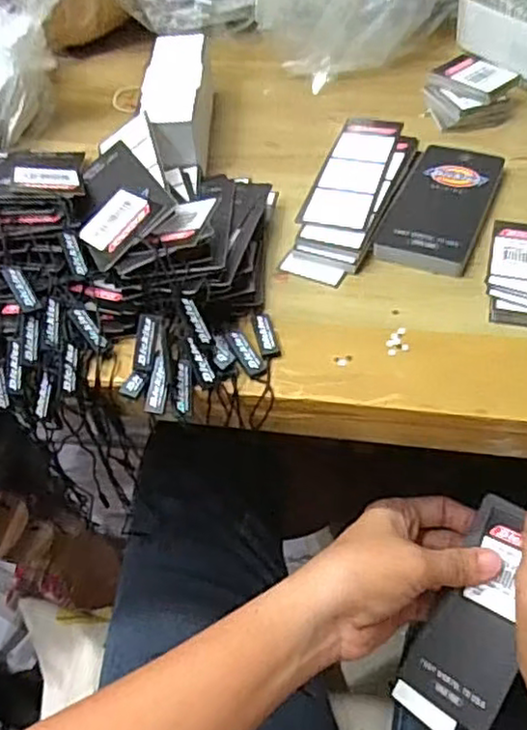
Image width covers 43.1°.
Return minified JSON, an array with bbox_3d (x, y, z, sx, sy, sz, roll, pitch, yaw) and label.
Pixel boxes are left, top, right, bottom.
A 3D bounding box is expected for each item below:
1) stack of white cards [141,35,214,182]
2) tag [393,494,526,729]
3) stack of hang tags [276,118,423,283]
[{"bbox_3d":[-0.057,-0.175,0.455,0.038,0.048,0.136,-4,50,2],"label":"stack of white cards"},{"bbox_3d":[0.111,0.131,0.339,0.049,0.005,0.118,28,93,35],"label":"tag"},{"bbox_3d":[0.056,-0.104,0.401,0.049,0.014,0.142,14,53,17],"label":"stack of hang tags"}]

